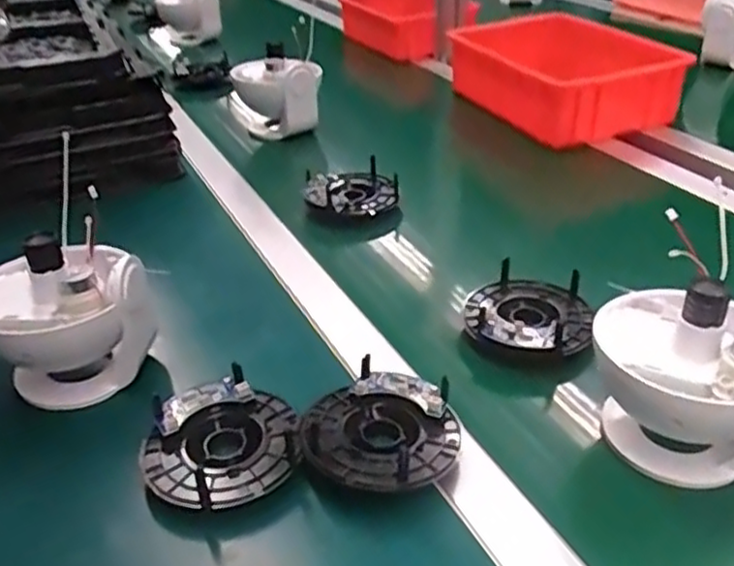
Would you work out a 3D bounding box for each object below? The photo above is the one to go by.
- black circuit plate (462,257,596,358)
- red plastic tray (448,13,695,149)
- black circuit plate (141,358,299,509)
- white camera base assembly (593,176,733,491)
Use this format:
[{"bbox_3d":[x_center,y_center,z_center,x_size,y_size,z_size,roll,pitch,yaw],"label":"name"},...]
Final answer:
[{"bbox_3d":[0.127,0.022,0.563,0.096,0.026,0.100,-1,32,1],"label":"black circuit plate"},{"bbox_3d":[0.253,-0.270,0.957,0.185,0.085,0.271,-15,34,-20],"label":"red plastic tray"},{"bbox_3d":[-0.093,0.101,0.457,0.095,0.030,0.088,-1,32,1],"label":"black circuit plate"},{"bbox_3d":[0.197,0.061,0.453,0.105,0.130,0.111,-1,32,1],"label":"white camera base assembly"}]

